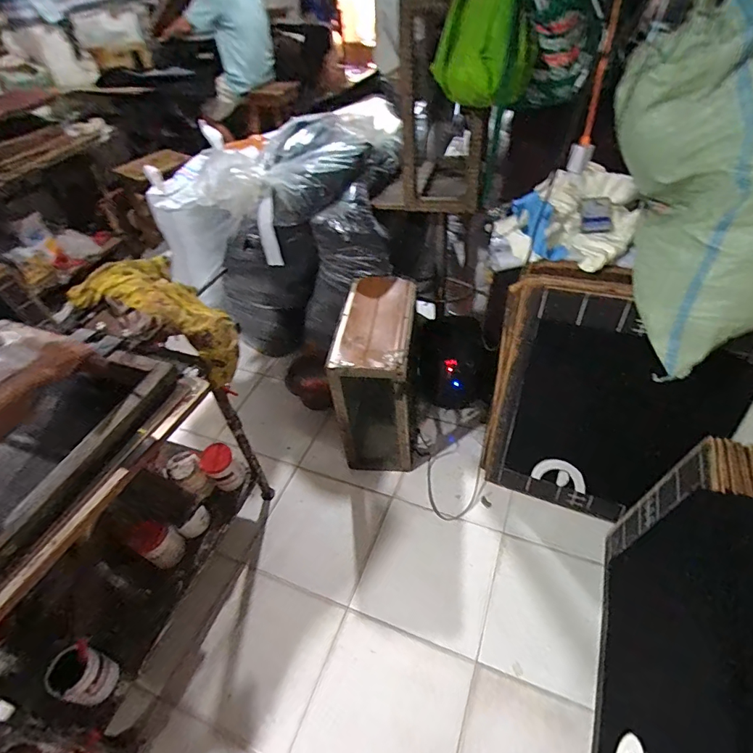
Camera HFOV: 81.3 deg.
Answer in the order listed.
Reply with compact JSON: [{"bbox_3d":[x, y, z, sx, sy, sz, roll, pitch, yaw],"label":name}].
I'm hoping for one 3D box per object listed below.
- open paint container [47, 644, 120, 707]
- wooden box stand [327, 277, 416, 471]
[{"bbox_3d":[-0.700,0.710,1.044,0.104,0.149,0.106,14,48,17],"label":"open paint container"},{"bbox_3d":[0.010,0.006,1.633,0.252,0.573,0.476,2,46,6],"label":"wooden box stand"}]

